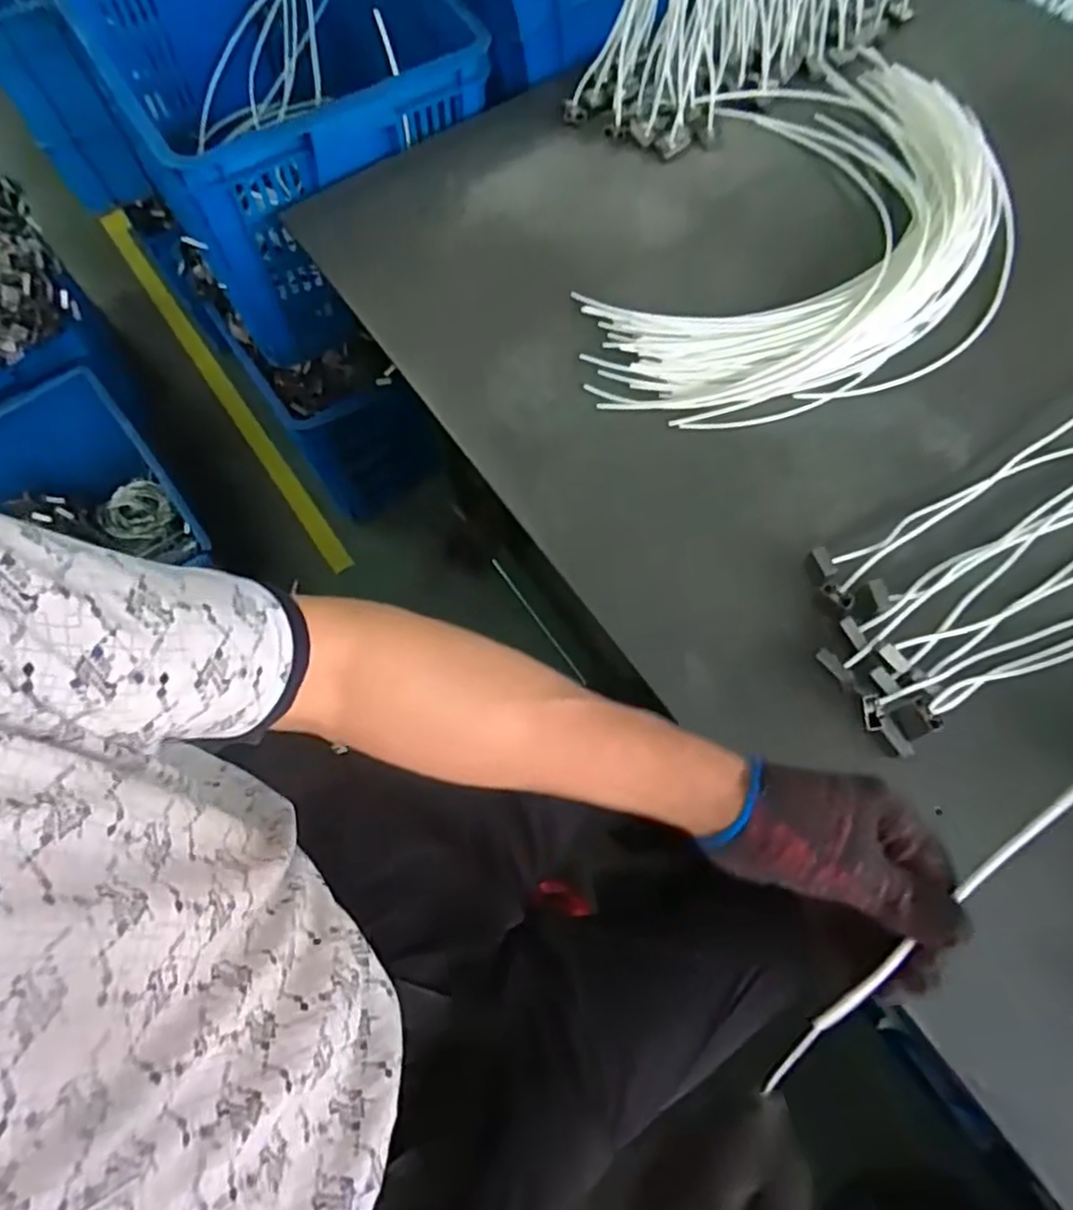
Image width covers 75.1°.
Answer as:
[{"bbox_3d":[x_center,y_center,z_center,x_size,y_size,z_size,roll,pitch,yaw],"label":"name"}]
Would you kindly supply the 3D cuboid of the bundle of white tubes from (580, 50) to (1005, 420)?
[{"bbox_3d":[0.329,-0.426,0.795,0.397,0.042,0.638,26,69,12],"label":"bundle of white tubes"}]

